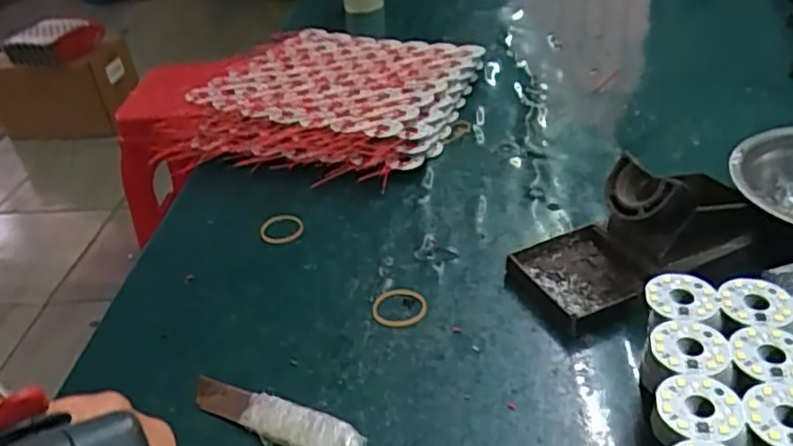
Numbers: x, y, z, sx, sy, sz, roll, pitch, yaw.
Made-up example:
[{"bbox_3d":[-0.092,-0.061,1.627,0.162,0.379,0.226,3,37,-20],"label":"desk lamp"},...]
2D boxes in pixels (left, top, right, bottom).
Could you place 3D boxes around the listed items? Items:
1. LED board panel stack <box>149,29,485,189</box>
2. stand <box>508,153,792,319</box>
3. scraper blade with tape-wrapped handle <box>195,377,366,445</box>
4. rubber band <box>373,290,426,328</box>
[{"bbox_3d":[-0.061,-0.118,0.612,0.238,0.048,0.247,7,37,16],"label":"LED board panel stack"},{"bbox_3d":[0.157,0.002,0.397,0.161,0.069,0.072,-14,36,-12],"label":"stand"},{"bbox_3d":[-0.063,0.100,0.328,0.100,0.011,0.022,11,38,21],"label":"scraper blade with tape-wrapped handle"},{"bbox_3d":[0.001,0.051,0.390,0.033,0.004,0.030,-5,35,0],"label":"rubber band"}]

